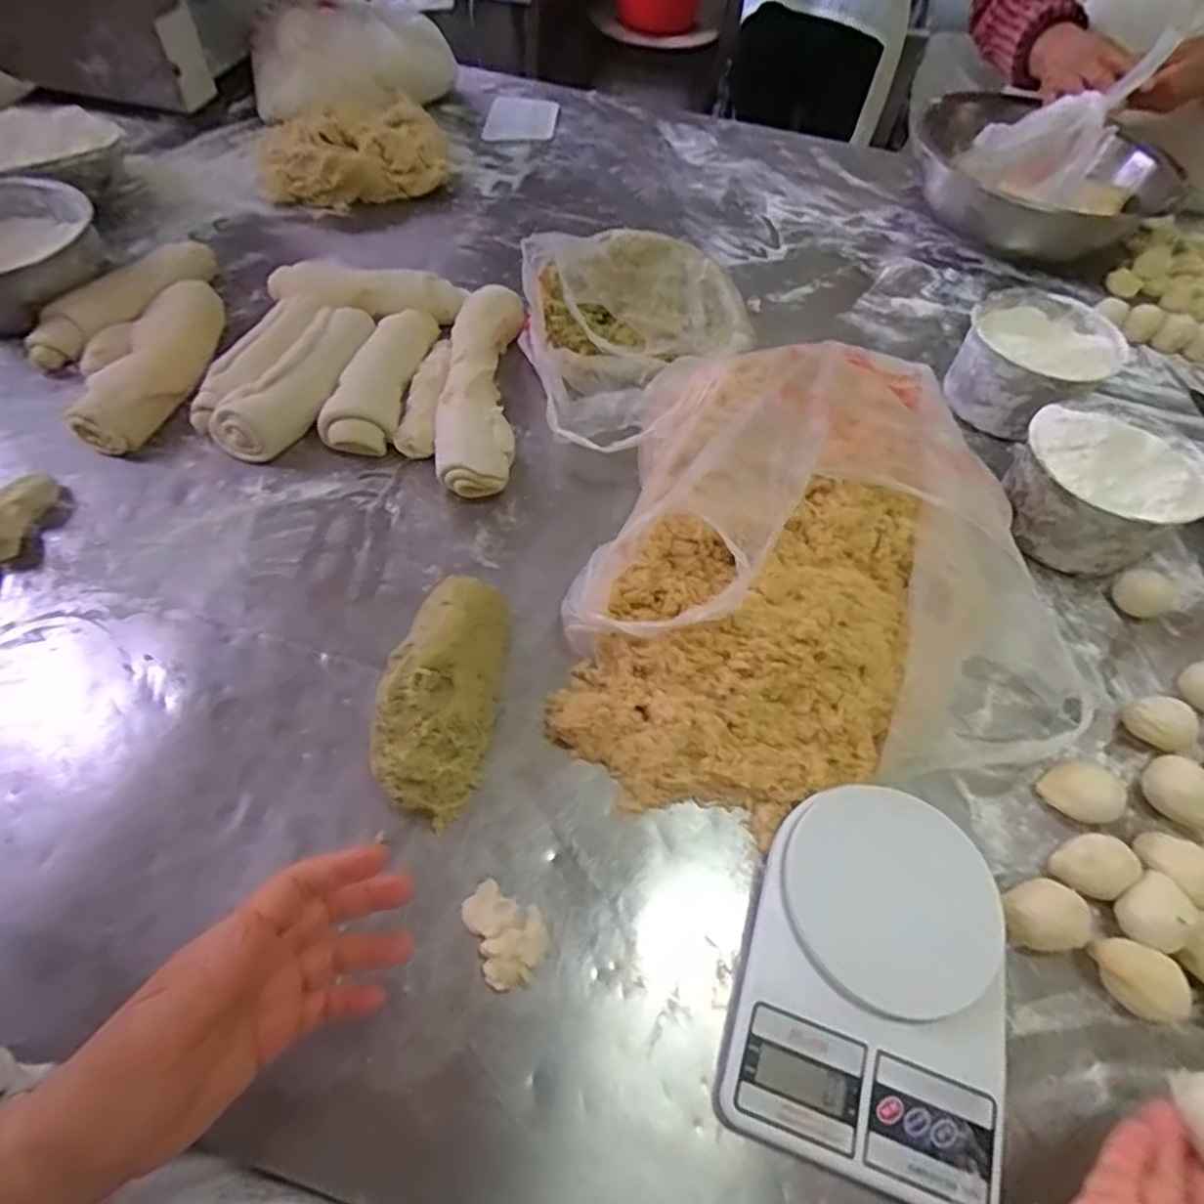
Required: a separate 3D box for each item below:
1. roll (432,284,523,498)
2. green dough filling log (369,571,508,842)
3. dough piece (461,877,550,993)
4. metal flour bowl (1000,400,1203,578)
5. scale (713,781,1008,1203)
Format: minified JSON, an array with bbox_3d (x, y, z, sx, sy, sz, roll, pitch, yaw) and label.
[{"bbox_3d":[-0.125,-0.228,0.685,0.075,0.042,0.296,2,56,-3],"label":"roll"},{"bbox_3d":[-0.114,0.061,0.476,0.070,0.073,0.167,11,56,3],"label":"green dough filling log"},{"bbox_3d":[-0.060,0.209,0.419,0.043,0.013,0.062,-23,61,-18],"label":"dough piece"},{"bbox_3d":[0.455,-0.107,0.606,0.143,0.116,0.130,2,56,-3],"label":"metal flour bowl"},{"bbox_3d":[0.170,0.226,0.409,0.151,0.027,0.211,19,57,8],"label":"scale"}]

